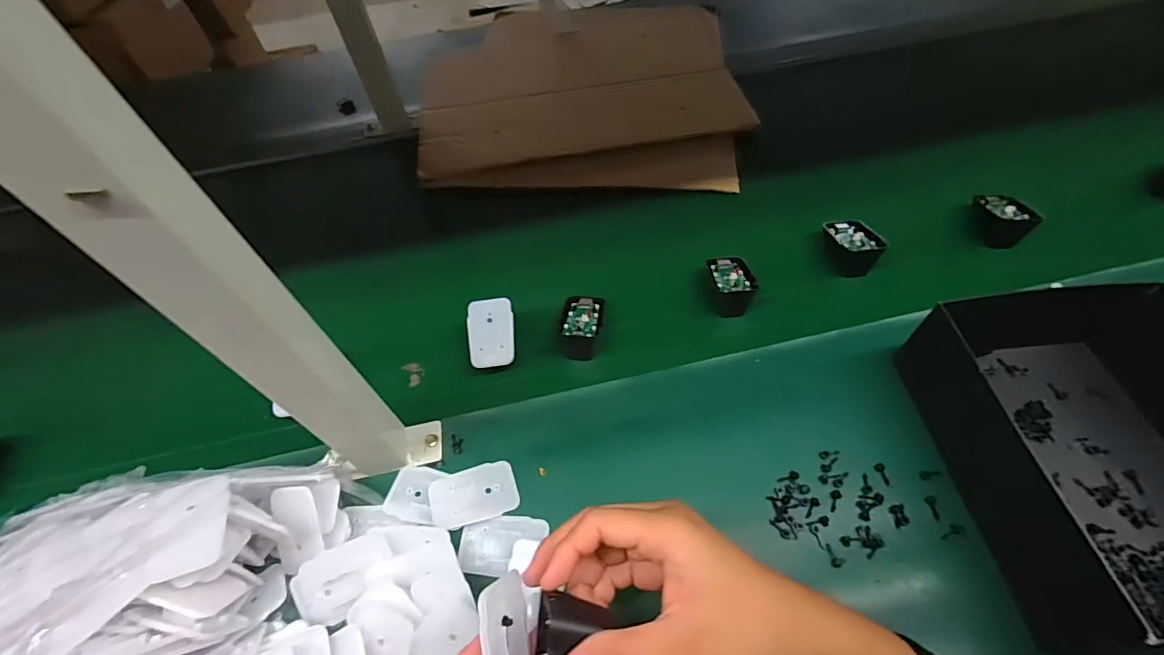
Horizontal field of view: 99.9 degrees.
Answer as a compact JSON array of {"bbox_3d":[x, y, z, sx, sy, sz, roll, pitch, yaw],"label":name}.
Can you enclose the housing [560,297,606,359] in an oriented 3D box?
[{"bbox_3d":[0.002,-0.003,0.498,0.042,0.030,0.067,-2,54,4],"label":"housing"}]

